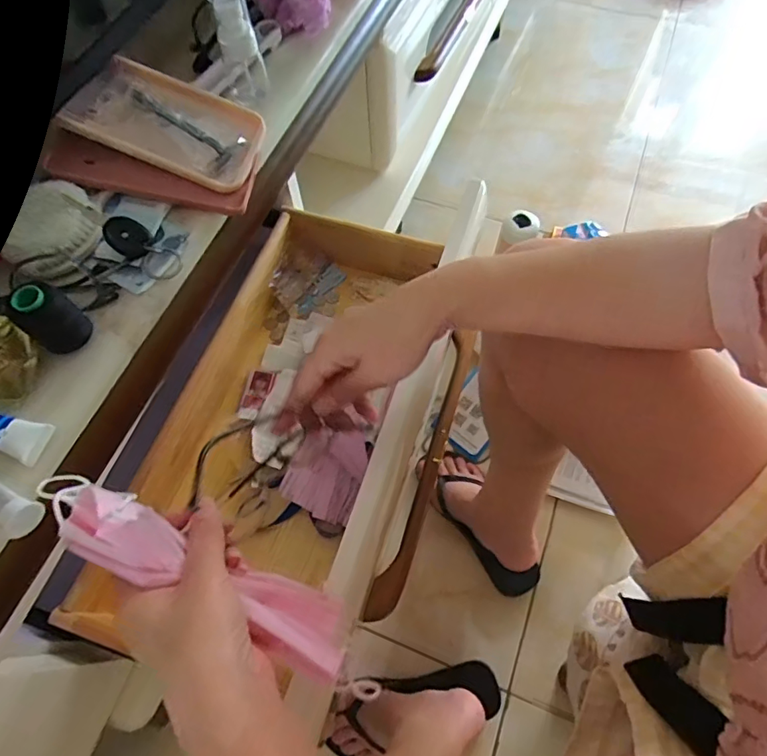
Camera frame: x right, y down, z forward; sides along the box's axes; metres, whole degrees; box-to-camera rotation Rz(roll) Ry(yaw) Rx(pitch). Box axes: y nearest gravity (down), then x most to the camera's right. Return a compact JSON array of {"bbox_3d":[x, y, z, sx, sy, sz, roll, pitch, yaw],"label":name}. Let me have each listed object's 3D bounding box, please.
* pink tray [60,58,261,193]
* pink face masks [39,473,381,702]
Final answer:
[{"bbox_3d":[-0.184,-0.218,0.425,0.151,0.014,0.080,20,79,-3],"label":"pink tray"},{"bbox_3d":[-0.102,0.118,0.295,0.221,0.071,0.039,32,68,-7],"label":"pink face masks"}]

